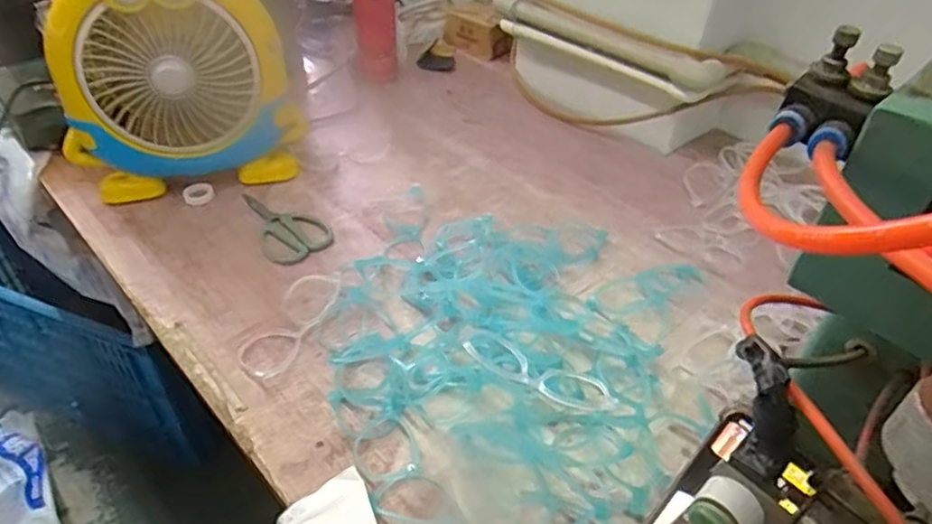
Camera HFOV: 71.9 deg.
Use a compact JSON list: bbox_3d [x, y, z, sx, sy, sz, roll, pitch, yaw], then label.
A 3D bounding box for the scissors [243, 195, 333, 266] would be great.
[{"bbox_3d":[-0.215,-0.050,0.756,0.076,0.005,0.143,-23,47,-25],"label":"scissors"}]

